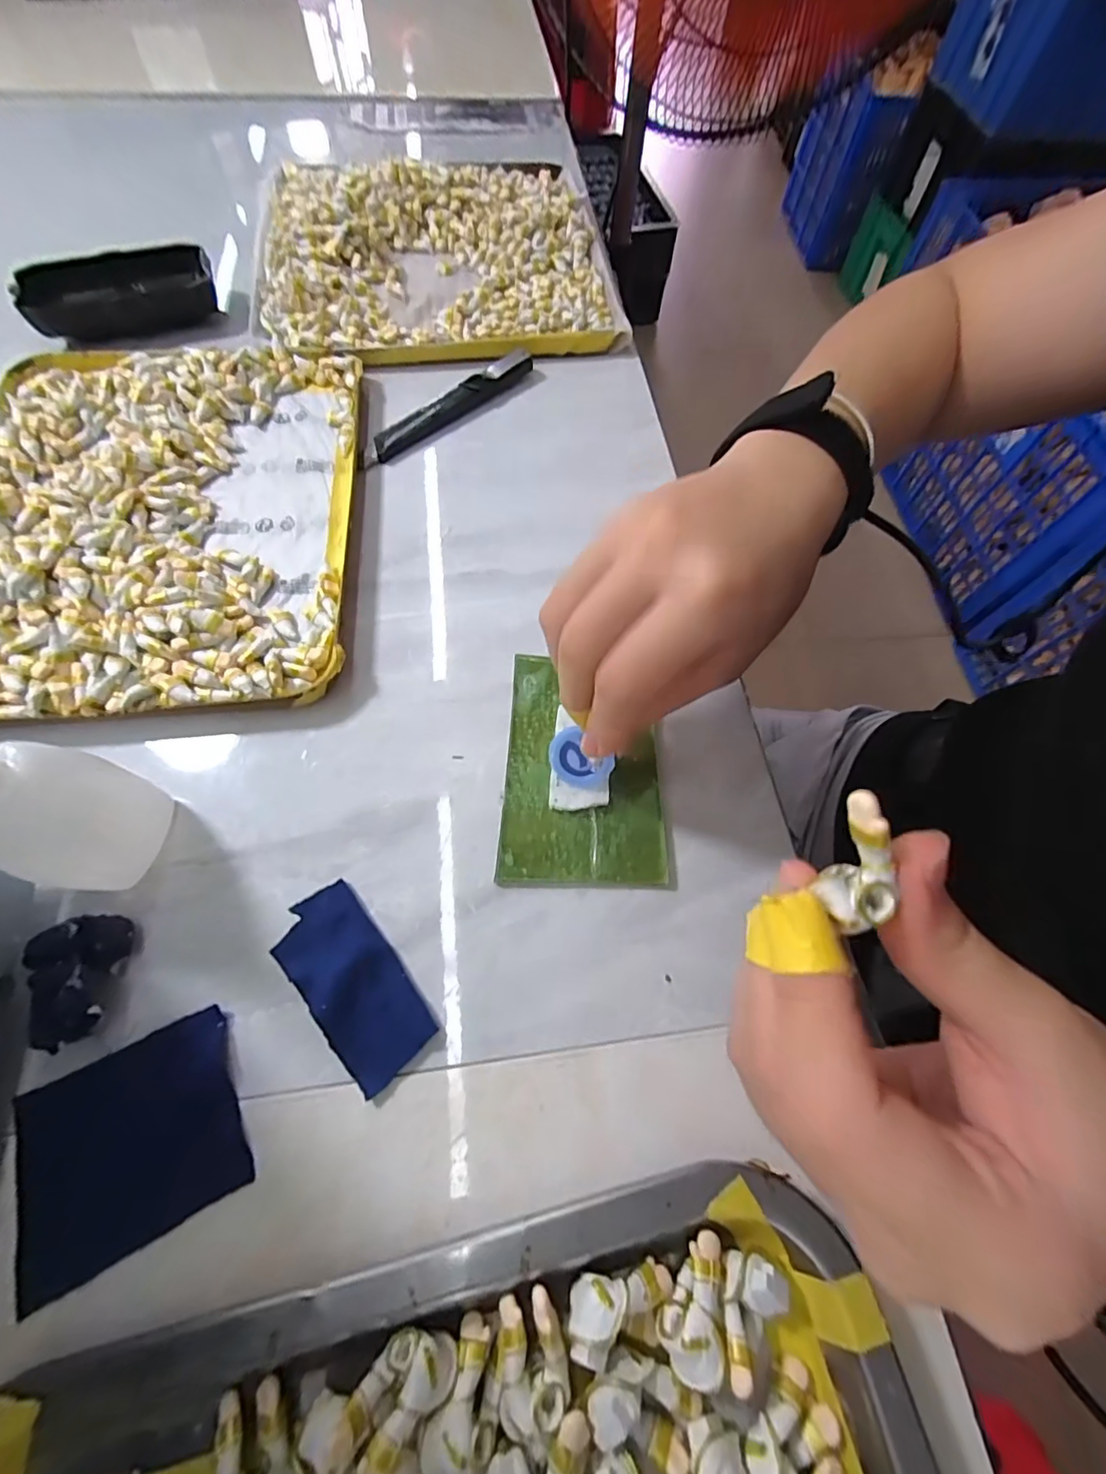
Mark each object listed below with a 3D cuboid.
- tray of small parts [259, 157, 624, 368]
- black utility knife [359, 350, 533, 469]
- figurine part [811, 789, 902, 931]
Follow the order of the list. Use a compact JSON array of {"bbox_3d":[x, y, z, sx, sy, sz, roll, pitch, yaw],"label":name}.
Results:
[{"bbox_3d":[-0.085,-0.344,0.373,0.231,0.027,0.213,-8,66,-6],"label":"tray of small parts"},{"bbox_3d":[-0.064,-0.201,0.319,0.022,0.009,0.129,41,70,15],"label":"black utility knife"},{"bbox_3d":[0.065,0.026,0.113,0.013,0.010,0.029,4,95,0],"label":"figurine part"}]

